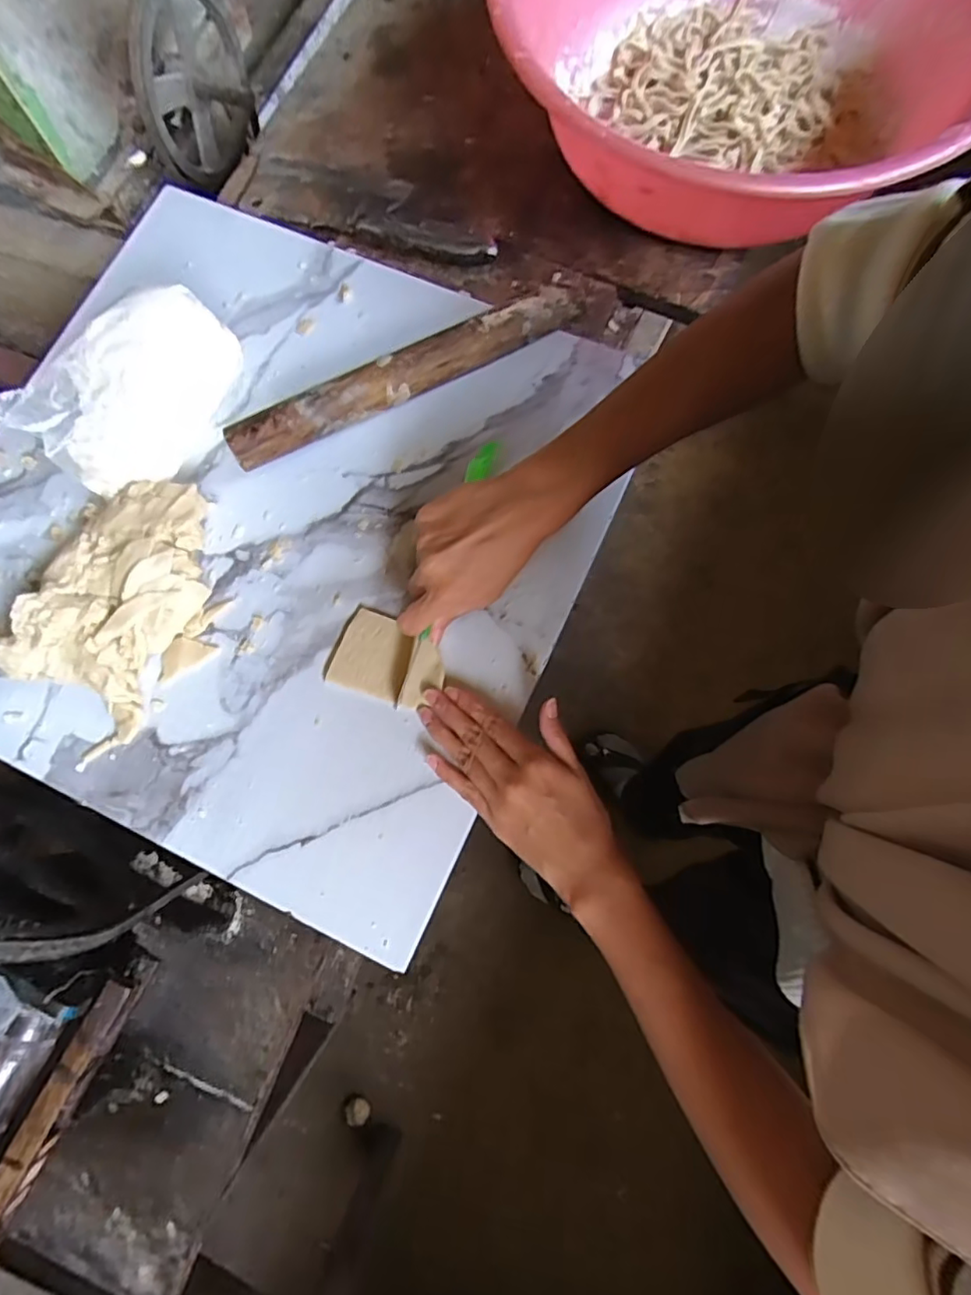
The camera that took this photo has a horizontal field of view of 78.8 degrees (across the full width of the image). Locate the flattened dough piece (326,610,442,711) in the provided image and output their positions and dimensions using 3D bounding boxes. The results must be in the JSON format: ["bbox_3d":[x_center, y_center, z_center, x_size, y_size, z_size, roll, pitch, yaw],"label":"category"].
[{"bbox_3d":[-0.069,0.009,0.435,0.079,0.006,0.057,18,76,5],"label":"flattened dough piece"}]

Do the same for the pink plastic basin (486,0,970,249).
[{"bbox_3d":[0.196,-0.502,0.485,0.395,0.125,0.351,-39,78,-9],"label":"pink plastic basin"}]

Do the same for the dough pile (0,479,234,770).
[{"bbox_3d":[-0.267,-0.032,0.430,0.129,0.053,0.204,24,76,6],"label":"dough pile"}]

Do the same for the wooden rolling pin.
[{"bbox_3d":[-0.062,-0.217,0.471,0.289,0.037,0.038,-30,77,-7],"label":"wooden rolling pin"}]

